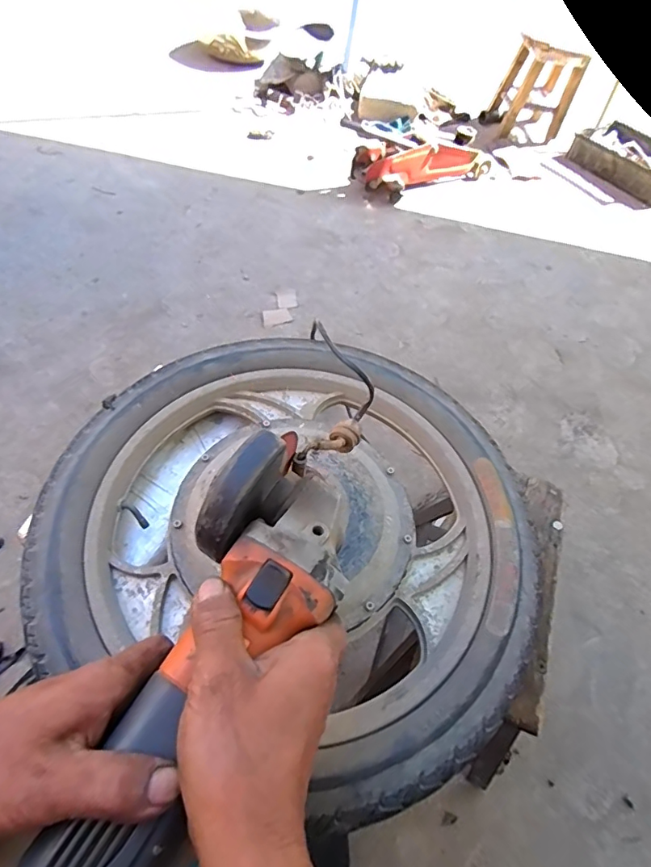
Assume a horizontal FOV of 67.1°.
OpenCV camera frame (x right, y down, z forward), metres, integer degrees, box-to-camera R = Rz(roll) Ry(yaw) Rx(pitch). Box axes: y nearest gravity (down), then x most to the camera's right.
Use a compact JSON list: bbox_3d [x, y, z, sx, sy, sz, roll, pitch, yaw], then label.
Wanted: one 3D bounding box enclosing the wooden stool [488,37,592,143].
[{"bbox_3d":[0.654,-1.090,1.538,0.192,0.242,0.187,-1,54,-5],"label":"wooden stool"}]

